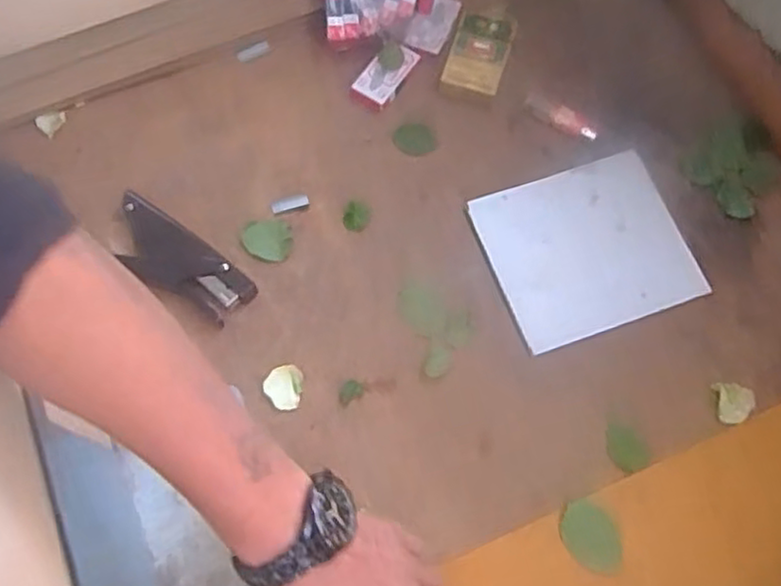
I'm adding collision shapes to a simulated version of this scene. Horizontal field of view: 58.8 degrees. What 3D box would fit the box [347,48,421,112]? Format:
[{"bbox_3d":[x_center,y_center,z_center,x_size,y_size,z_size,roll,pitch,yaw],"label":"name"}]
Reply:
[{"bbox_3d":[-0.006,-0.216,0.688,0.038,0.021,0.068,34,75,12],"label":"box"}]

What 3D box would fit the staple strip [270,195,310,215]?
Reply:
[{"bbox_3d":[-0.095,-0.085,0.658,0.036,0.004,0.013,-15,71,-4],"label":"staple strip"}]

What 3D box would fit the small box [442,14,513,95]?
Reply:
[{"bbox_3d":[0.089,-0.240,0.698,0.055,0.024,0.081,16,72,7],"label":"small box"}]

